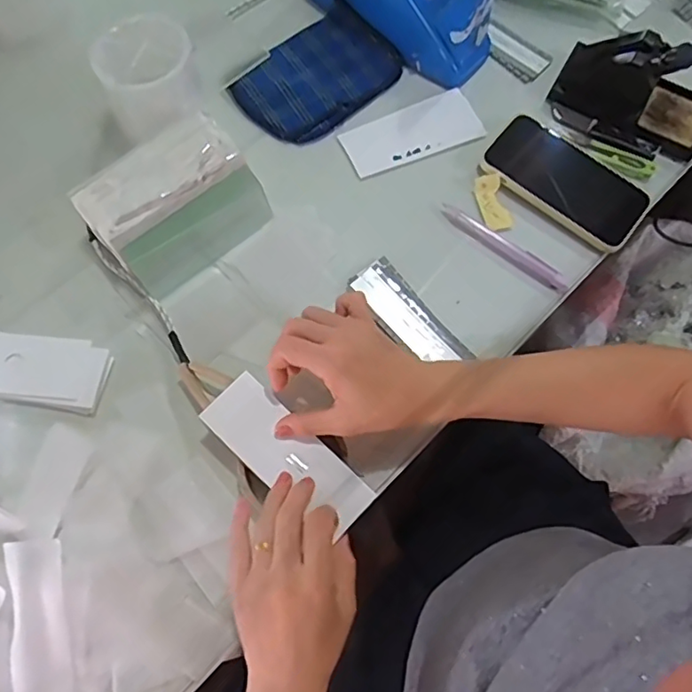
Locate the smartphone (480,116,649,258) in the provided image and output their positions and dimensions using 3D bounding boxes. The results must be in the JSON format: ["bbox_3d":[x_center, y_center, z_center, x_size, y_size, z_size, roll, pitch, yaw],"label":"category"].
[{"bbox_3d":[0.219,-0.165,0.577,0.160,0.009,0.084,38,74,11],"label":"smartphone"}]

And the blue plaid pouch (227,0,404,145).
[{"bbox_3d":[-0.029,-0.286,0.610,0.164,0.018,0.109,-42,77,-14],"label":"blue plaid pouch"}]

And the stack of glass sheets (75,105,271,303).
[{"bbox_3d":[-0.154,-0.128,0.530,0.140,0.062,0.103,-40,77,-13],"label":"stack of glass sheets"}]

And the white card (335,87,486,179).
[{"bbox_3d":[0.069,-0.221,0.599,0.144,0.008,0.067,-24,73,-9],"label":"white card"}]

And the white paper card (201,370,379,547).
[{"bbox_3d":[-0.047,0.085,0.456,0.142,0.004,0.052,42,74,11],"label":"white paper card"}]

